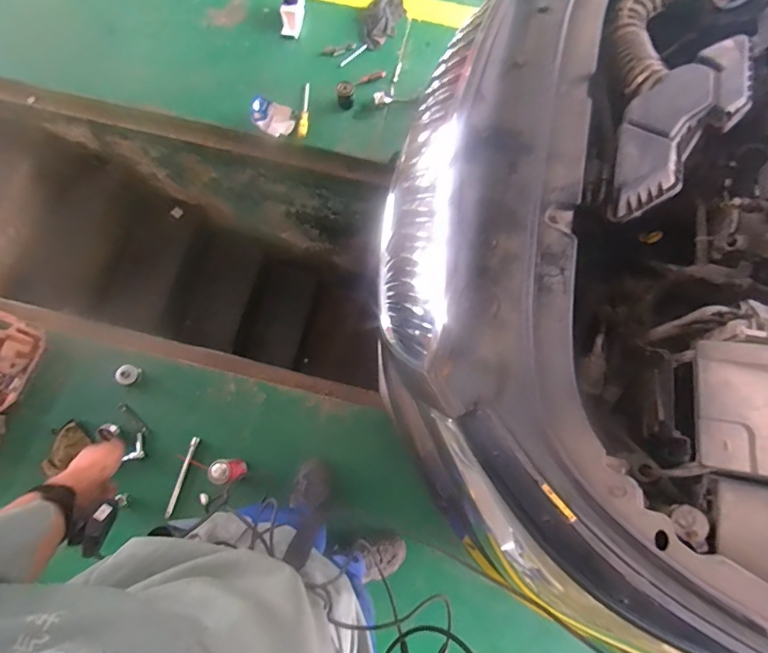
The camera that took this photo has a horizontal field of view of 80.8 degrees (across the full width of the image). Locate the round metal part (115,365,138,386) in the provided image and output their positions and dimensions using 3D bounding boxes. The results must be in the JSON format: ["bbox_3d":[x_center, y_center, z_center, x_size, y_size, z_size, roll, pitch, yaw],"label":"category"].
[{"bbox_3d":[-0.844,0.159,1.478,0.061,0.017,0.068,36,79,8],"label":"round metal part"}]

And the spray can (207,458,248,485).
[{"bbox_3d":[-0.458,0.426,1.346,0.057,0.198,0.075,-8,75,-2],"label":"spray can"}]

